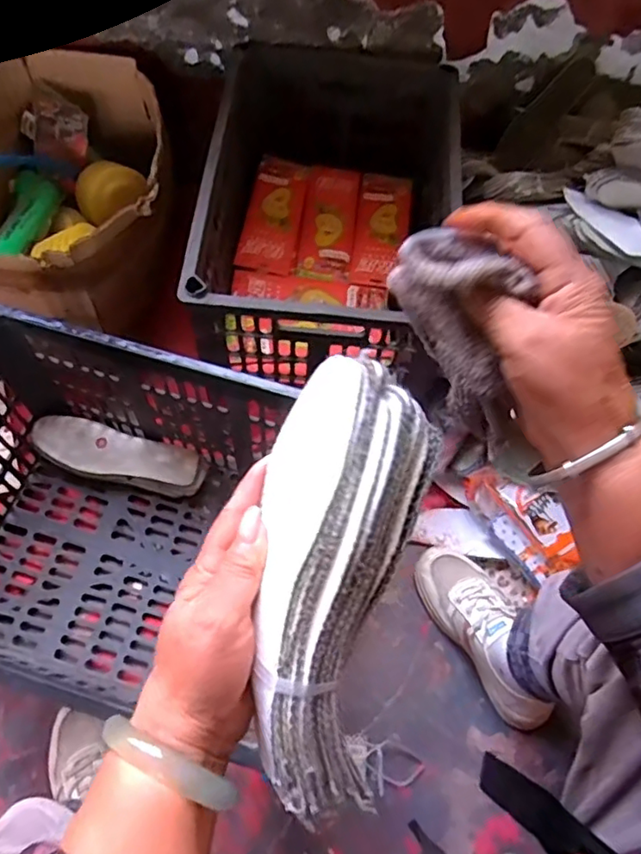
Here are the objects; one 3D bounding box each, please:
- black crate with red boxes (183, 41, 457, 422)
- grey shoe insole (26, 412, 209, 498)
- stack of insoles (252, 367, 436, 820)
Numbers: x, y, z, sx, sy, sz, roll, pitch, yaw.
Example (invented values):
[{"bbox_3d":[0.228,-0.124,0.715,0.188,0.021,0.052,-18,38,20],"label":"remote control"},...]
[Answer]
[{"bbox_3d":[0.014,-0.312,0.859,0.330,0.213,0.571,6,66,0],"label":"black crate with red boxes"},{"bbox_3d":[-0.281,0.043,0.820,0.229,0.064,0.071,13,66,3],"label":"grey shoe insole"},{"bbox_3d":[0.006,0.079,0.287,0.079,0.055,0.221,9,90,1],"label":"stack of insoles"}]

